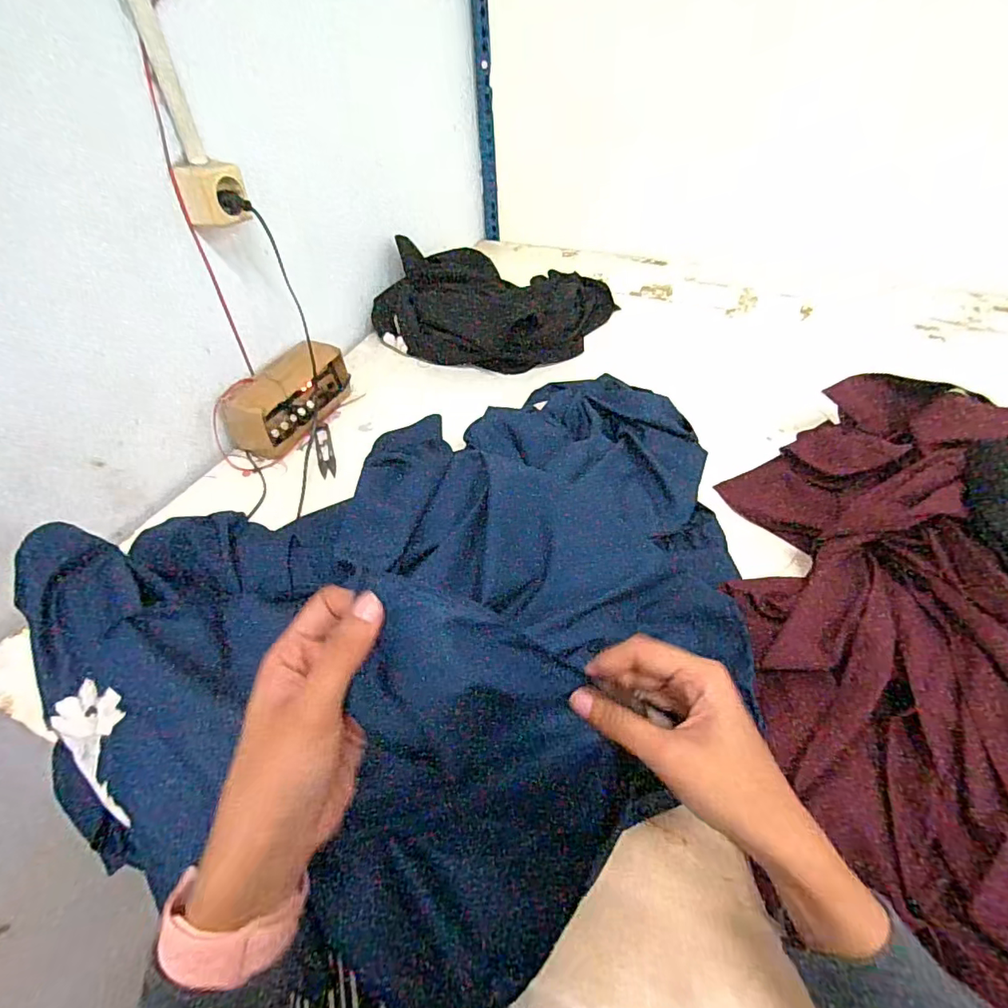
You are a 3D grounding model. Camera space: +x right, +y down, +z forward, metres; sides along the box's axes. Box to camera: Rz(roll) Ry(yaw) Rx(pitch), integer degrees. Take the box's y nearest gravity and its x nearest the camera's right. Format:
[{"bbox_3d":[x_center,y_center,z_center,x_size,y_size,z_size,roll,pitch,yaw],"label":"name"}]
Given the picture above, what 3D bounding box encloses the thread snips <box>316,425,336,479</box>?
[{"bbox_3d":[-0.251,-0.076,0.737,0.020,0.011,0.111,-13,47,-10],"label":"thread snips"}]

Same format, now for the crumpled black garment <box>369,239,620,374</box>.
[{"bbox_3d":[-0.016,-0.364,0.940,0.418,0.114,0.285,5,46,8],"label":"crumpled black garment"}]

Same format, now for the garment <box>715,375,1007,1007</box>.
[{"bbox_3d":[0.352,0.102,0.471,0.247,0.103,0.643,8,47,11],"label":"garment"}]

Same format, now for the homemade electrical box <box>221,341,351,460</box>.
[{"bbox_3d":[-0.308,-0.156,0.756,0.072,0.089,0.184,17,49,19],"label":"homemade electrical box"}]

